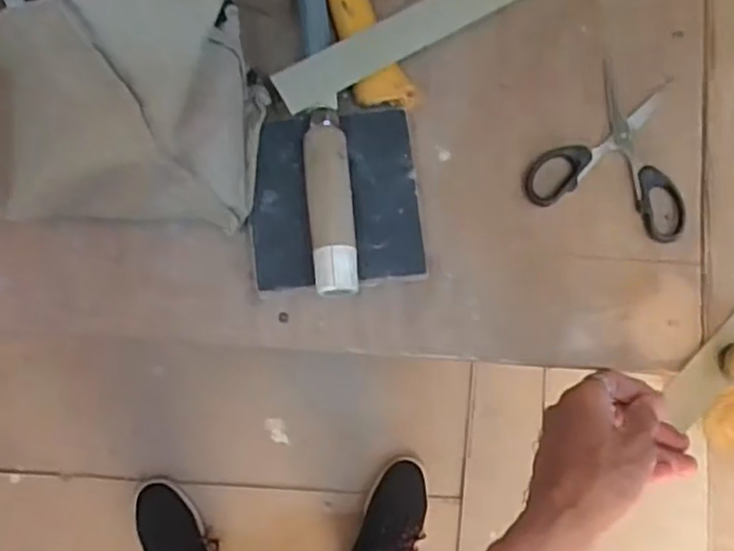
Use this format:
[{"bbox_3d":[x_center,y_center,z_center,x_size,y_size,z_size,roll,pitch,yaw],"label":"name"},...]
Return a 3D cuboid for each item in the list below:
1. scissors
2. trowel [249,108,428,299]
[{"bbox_3d":[0.178,-0.093,0.492,0.113,0.006,0.115,16,84,0],"label":"scissors"},{"bbox_3d":[-0.021,-0.050,0.452,0.112,0.047,0.120,-5,84,-2],"label":"trowel"}]

